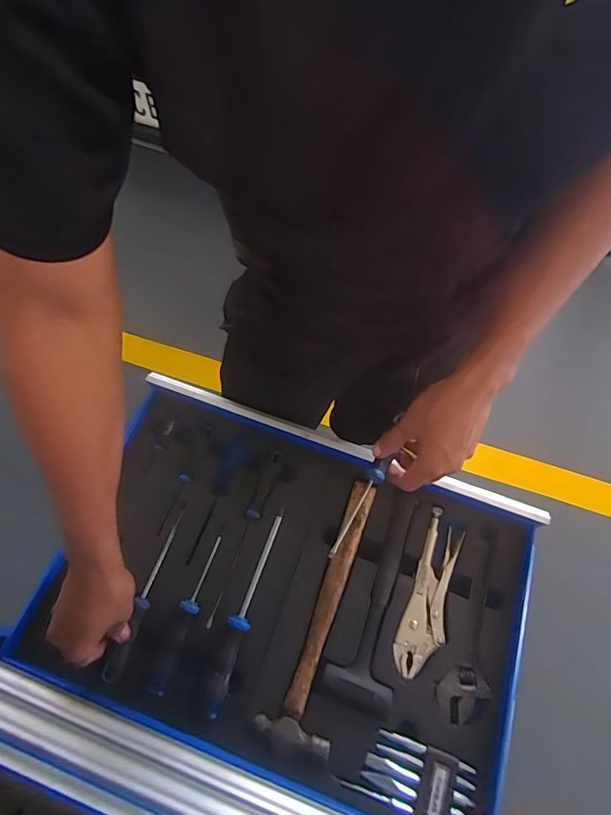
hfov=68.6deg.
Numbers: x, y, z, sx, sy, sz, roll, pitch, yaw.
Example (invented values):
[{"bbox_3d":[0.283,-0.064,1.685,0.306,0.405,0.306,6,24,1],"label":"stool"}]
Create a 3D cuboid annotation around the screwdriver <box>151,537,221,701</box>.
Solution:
[{"bbox_3d":[-0.150,0.258,0.569,0.024,0.022,0.185,17,67,5],"label":"screwdriver"}]

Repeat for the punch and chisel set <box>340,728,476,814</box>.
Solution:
[{"bbox_3d":[0.128,0.432,0.523,0.133,0.014,0.070,18,67,5],"label":"punch and chisel set"}]

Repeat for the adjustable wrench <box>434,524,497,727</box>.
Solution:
[{"bbox_3d":[0.233,0.284,0.594,0.057,0.011,0.241,25,68,8],"label":"adjustable wrench"}]

